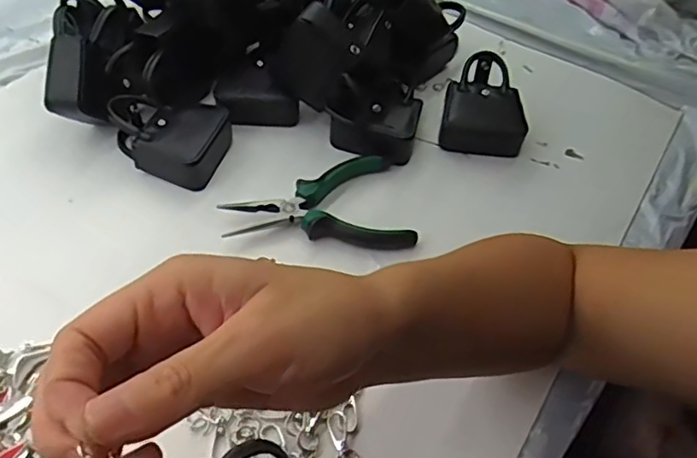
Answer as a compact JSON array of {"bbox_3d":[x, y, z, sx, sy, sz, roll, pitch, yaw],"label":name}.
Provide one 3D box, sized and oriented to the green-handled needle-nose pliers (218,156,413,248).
[{"bbox_3d":[-0.022,-0.011,0.497,0.148,0.019,0.089,-14,55,-15],"label":"green-handled needle-nose pliers"}]

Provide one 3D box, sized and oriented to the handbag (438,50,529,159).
[{"bbox_3d":[0.129,-0.118,0.579,0.078,0.048,0.096,8,53,1],"label":"handbag"}]

